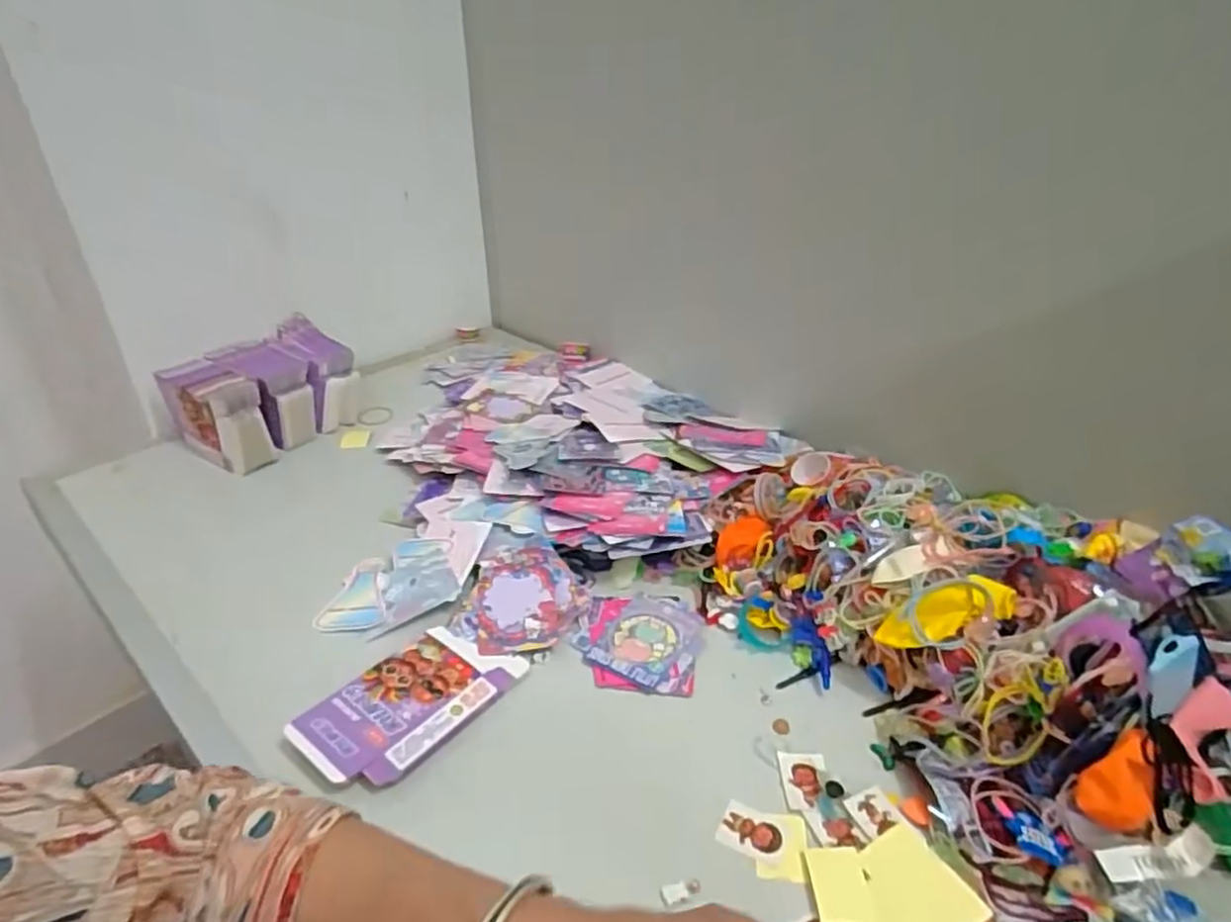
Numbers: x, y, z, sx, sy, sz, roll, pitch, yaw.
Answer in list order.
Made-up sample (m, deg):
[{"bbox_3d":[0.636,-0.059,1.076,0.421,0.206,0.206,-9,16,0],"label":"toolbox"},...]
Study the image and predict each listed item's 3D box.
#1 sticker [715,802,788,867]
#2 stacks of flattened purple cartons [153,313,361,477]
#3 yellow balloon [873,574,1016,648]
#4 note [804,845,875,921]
[{"bbox_3d":[0.084,0.222,0.426,0.041,0.004,0.029,12,36,20],"label":"sticker"},{"bbox_3d":[-0.401,-0.075,0.824,0.133,0.097,0.180,19,36,28],"label":"stacks of flattened purple cartons"},{"bbox_3d":[0.225,0.106,0.481,0.093,0.025,0.037,-22,33,7],"label":"yellow balloon"},{"bbox_3d":[0.125,0.237,0.397,0.029,0.004,0.042,-1,33,2],"label":"note"}]

